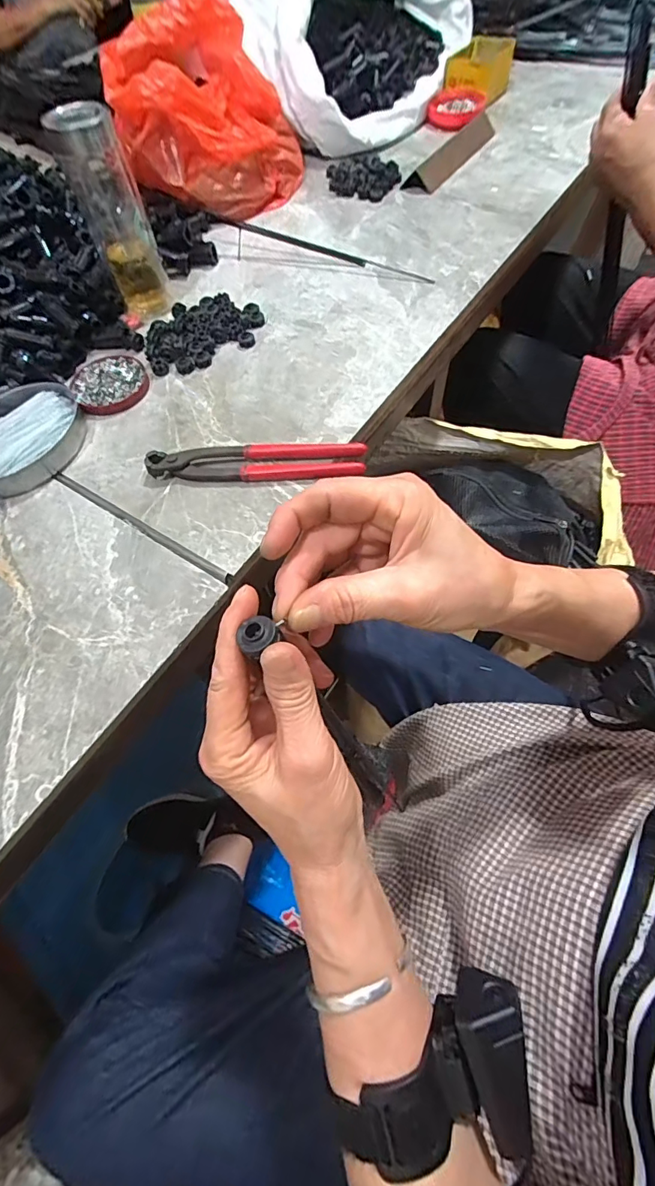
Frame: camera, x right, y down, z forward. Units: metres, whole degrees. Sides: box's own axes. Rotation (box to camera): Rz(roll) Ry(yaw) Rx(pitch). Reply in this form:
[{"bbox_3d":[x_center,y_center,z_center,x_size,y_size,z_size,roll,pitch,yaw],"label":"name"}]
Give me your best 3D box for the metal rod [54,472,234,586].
[{"bbox_3d":[-0.174,-0.063,0.422,0.222,0.007,0.009,29,68,18],"label":"metal rod"}]

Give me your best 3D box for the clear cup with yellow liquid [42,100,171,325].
[{"bbox_3d":[-0.230,-0.406,0.506,0.066,0.169,0.069,-21,62,-7],"label":"clear cup with yellow liquid"}]

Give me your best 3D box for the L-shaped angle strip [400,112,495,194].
[{"bbox_3d":[0.193,-0.668,0.700,0.046,0.029,0.239,29,67,18],"label":"L-shaped angle strip"}]

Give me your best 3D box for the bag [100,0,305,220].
[{"bbox_3d":[-0.171,-0.680,0.656,0.250,0.154,0.268,-16,62,-5],"label":"bag"}]

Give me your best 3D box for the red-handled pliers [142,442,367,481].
[{"bbox_3d":[-0.067,-0.122,0.436,0.199,0.018,0.034,-1,62,4],"label":"red-handled pliers"}]

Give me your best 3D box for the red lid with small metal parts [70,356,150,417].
[{"bbox_3d":[-0.238,-0.230,0.508,0.080,0.010,0.079,-2,62,3],"label":"red lid with small metal parts"}]

